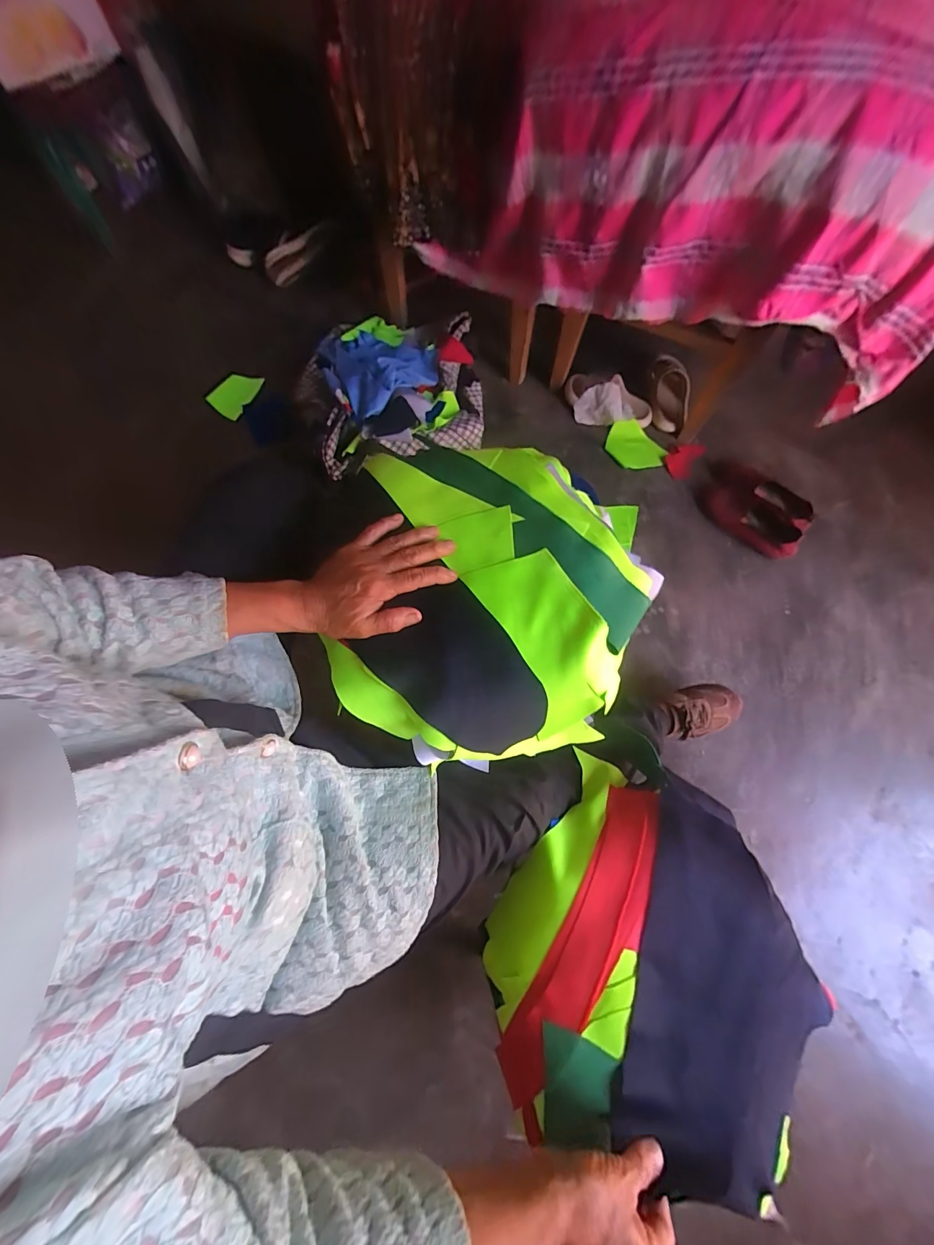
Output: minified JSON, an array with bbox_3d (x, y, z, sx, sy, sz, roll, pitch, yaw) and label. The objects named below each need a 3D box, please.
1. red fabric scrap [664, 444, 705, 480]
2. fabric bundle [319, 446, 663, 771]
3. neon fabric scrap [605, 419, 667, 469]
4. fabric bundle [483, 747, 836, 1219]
[{"bbox_3d":[0.535,-0.407,1.013,0.071,0.022,0.106,31,78,9],"label":"red fabric scrap"},{"bbox_3d":[0.020,-0.033,0.451,0.332,0.093,0.345,-2,75,0],"label":"fabric bundle"},{"bbox_3d":[0.420,-0.436,1.022,0.150,0.042,0.105,39,79,10],"label":"neon fabric scrap"},{"bbox_3d":[0.209,0.367,0.464,0.326,0.109,0.353,22,76,7],"label":"fabric bundle"}]

